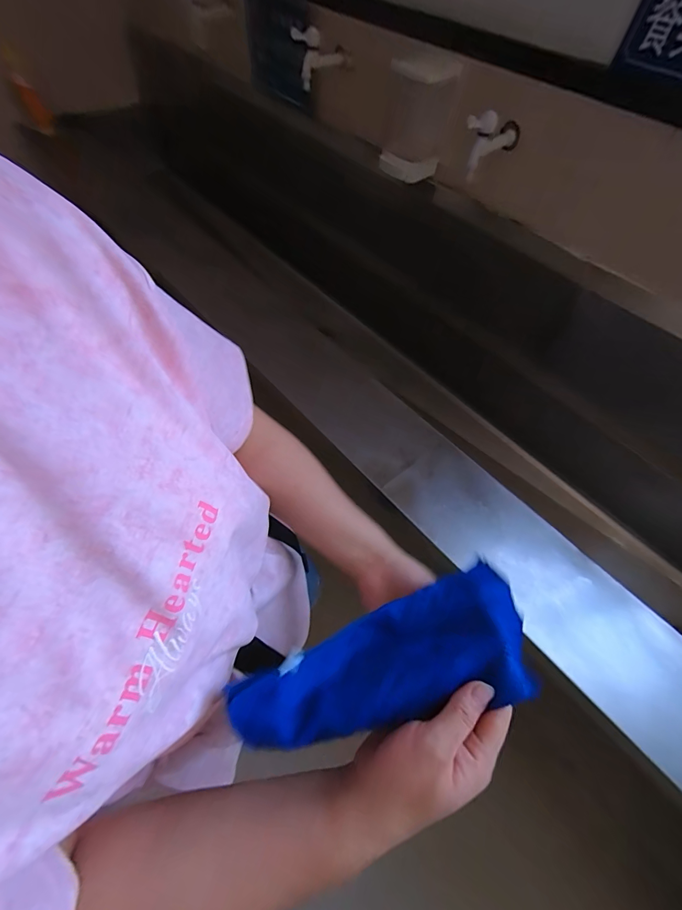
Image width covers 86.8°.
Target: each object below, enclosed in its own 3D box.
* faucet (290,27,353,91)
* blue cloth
[{"bbox_3d":[-0.047,-0.912,0.826,0.110,0.100,0.088,-28,66,-18],"label":"faucet"},{"bbox_3d":[0.058,0.165,0.295,0.276,0.082,0.090,-13,62,-20],"label":"blue cloth"}]

